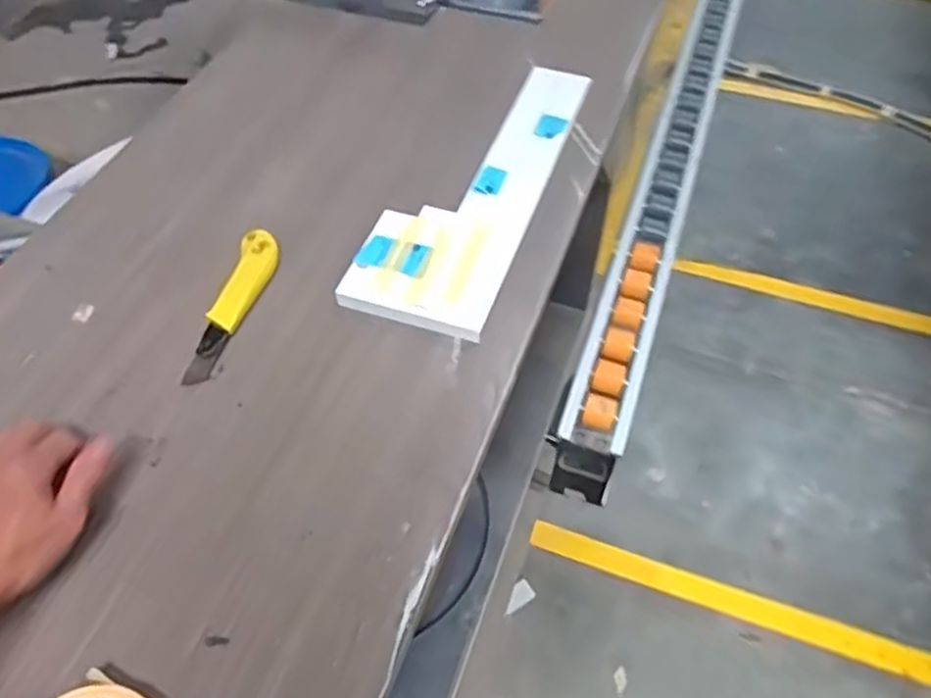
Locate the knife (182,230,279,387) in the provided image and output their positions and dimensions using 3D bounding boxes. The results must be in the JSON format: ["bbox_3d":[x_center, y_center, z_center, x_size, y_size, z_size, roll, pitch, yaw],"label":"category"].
[{"bbox_3d":[-0.205,-0.043,0.664,0.037,0.014,0.172,9,53,6],"label":"knife"}]

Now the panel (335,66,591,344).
[{"bbox_3d":[0.013,-0.172,0.753,0.134,0.025,0.392,17,55,12],"label":"panel"}]

